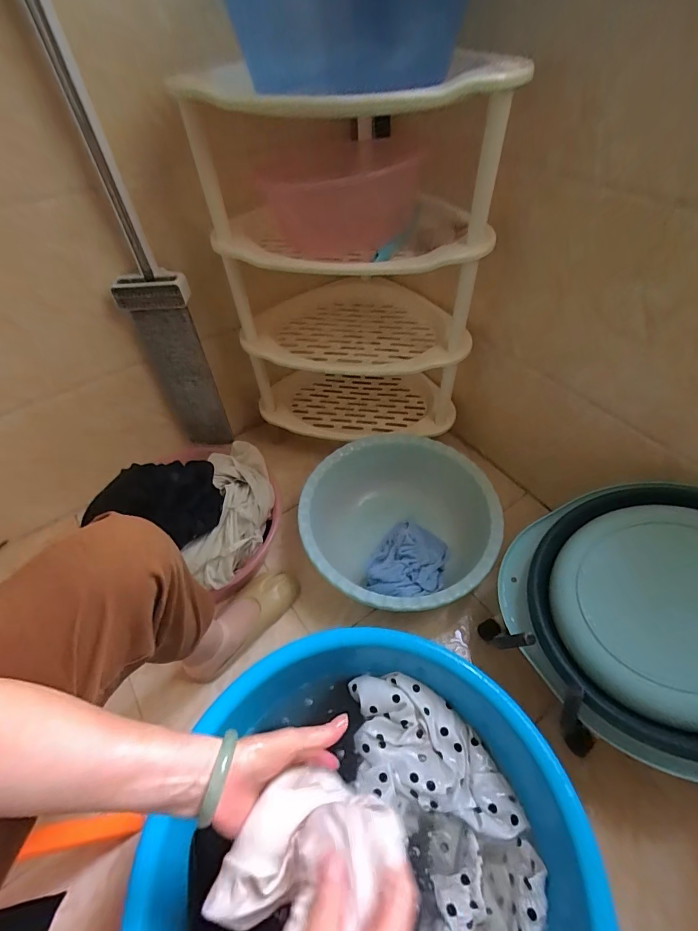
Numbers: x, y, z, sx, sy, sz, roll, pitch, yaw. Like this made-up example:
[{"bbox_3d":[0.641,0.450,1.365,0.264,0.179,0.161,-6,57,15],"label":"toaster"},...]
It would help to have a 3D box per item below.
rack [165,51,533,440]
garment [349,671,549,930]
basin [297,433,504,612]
[{"bbox_3d":[-0.011,-0.329,0.786,0.412,0.621,0.306,-12,50,-7],"label":"rack"},{"bbox_3d":[0.115,0.427,0.531,0.168,0.038,0.303,-20,51,-13],"label":"garment"},{"bbox_3d":[0.097,0.128,0.834,0.372,0.178,0.369,-1,50,2],"label":"basin"}]

